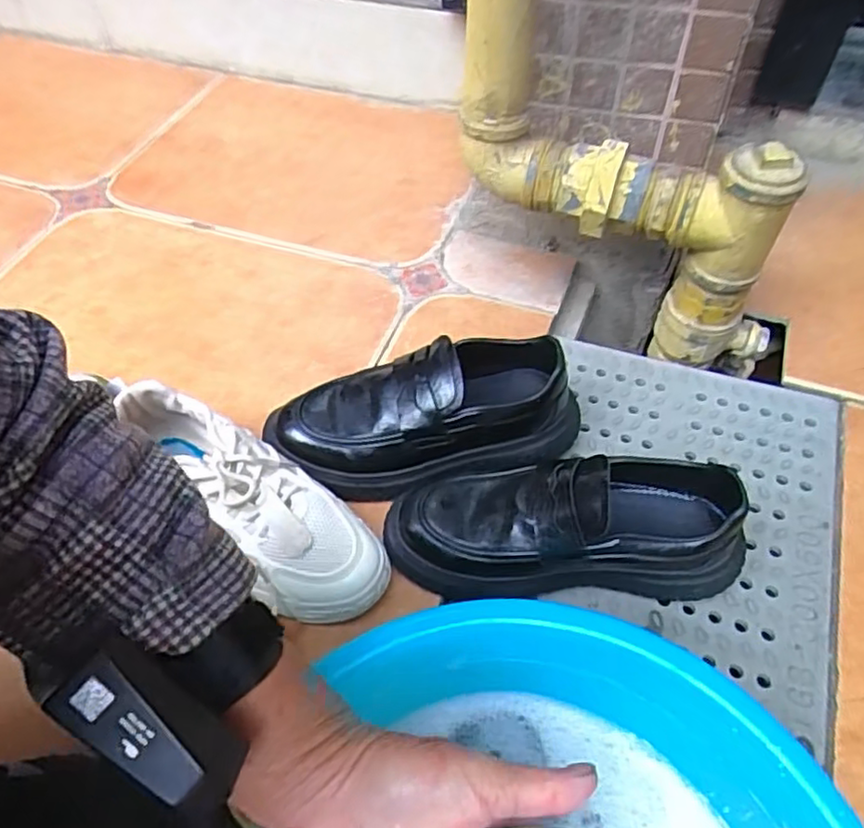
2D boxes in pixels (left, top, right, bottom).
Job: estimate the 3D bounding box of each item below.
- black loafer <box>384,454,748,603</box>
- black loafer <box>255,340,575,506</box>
[{"bbox_3d":[0.104,0.086,0.520,0.279,0.094,0.103,-2,52,1],"label":"black loafer"},{"bbox_3d":[-0.008,0.003,0.583,0.258,0.094,0.102,-11,53,-6],"label":"black loafer"}]

